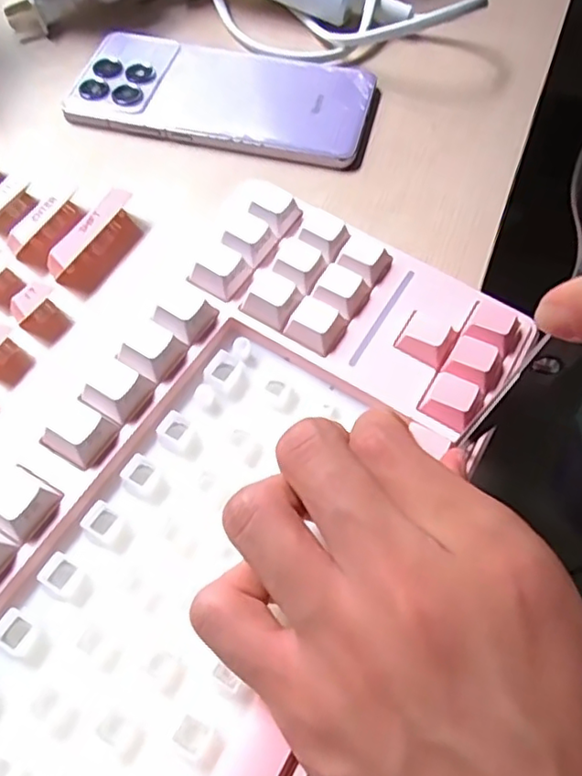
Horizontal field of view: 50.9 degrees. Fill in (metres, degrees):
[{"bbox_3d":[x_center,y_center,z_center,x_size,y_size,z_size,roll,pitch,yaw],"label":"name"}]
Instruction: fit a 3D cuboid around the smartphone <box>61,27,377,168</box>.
[{"bbox_3d":[-0.036,-0.157,0.325,0.154,0.009,0.076,12,58,7],"label":"smartphone"}]

